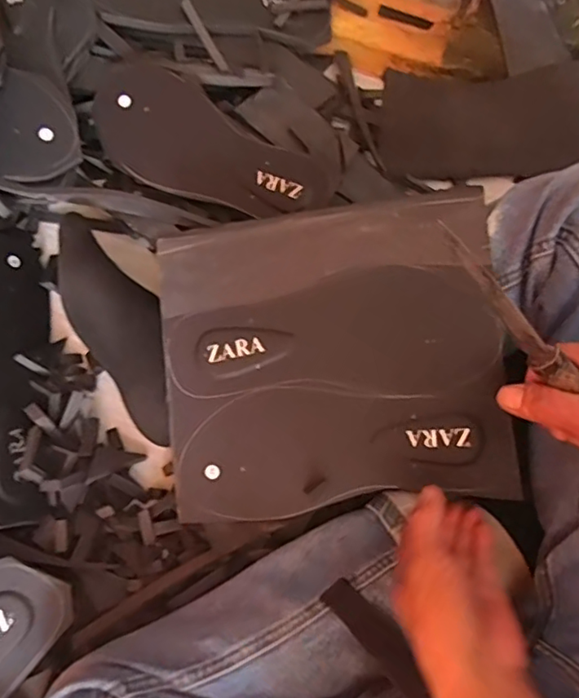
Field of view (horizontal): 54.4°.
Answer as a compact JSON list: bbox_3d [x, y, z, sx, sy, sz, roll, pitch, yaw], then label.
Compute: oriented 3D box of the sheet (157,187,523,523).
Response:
[{"bbox_3d":[0.030,0.007,0.436,0.253,0.009,0.227,-8,88,9],"label":"sheet"}]

